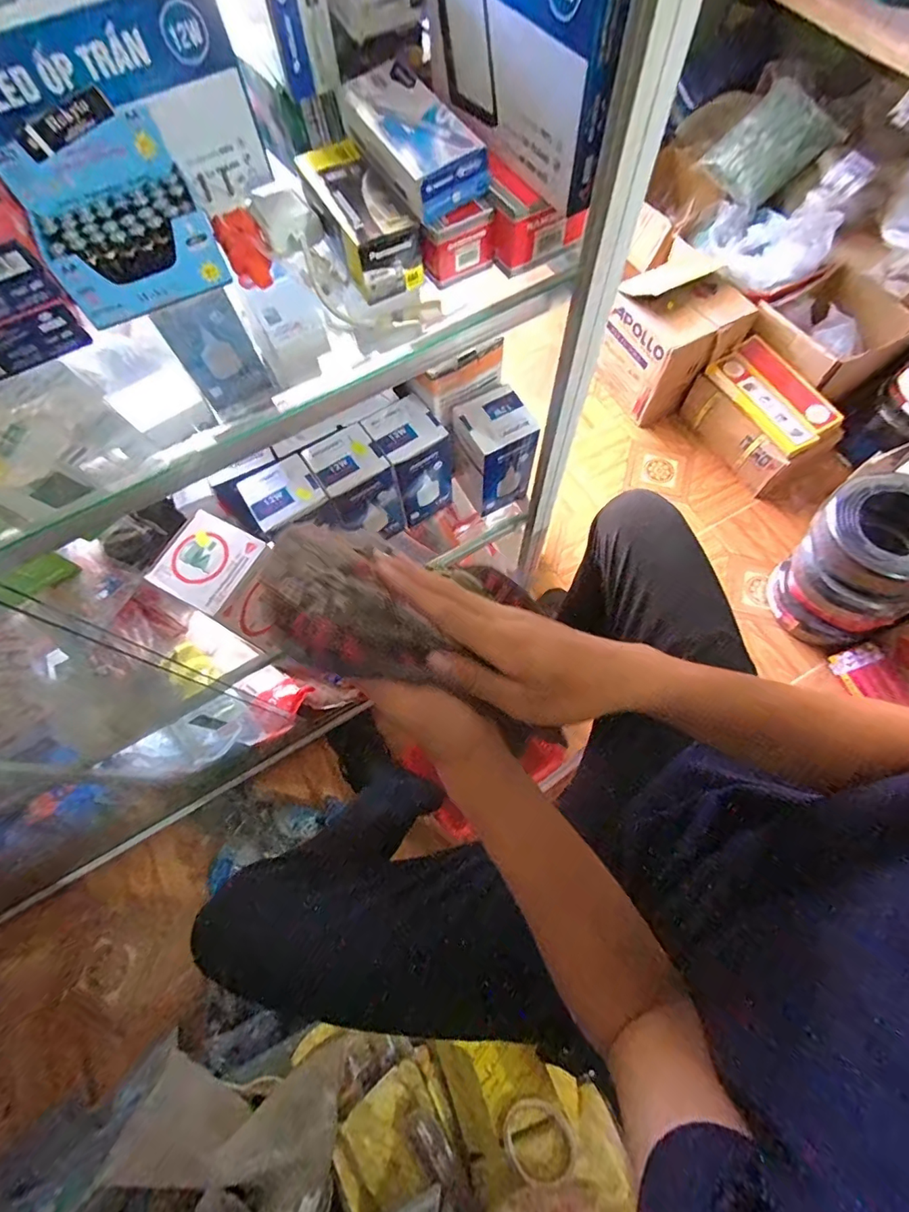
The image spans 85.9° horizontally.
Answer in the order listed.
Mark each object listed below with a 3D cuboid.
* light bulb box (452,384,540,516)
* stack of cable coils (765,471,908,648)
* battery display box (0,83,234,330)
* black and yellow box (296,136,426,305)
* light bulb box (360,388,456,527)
[{"bbox_3d":[0.055,-0.210,0.682,0.081,0.143,0.085,-32,72,-10],"label":"light bulb box"},{"bbox_3d":[0.800,-0.081,0.998,0.209,0.306,0.208,28,73,12],"label":"stack of cable coils"},{"bbox_3d":[-0.260,-0.302,0.376,0.119,0.092,0.094,-25,71,-7],"label":"battery display box"},{"bbox_3d":[-0.076,-0.323,0.400,0.057,0.051,0.139,-22,70,-6],"label":"black and yellow box"},{"bbox_3d":[-0.052,-0.204,0.681,0.099,0.137,0.091,-32,72,-10],"label":"light bulb box"}]

